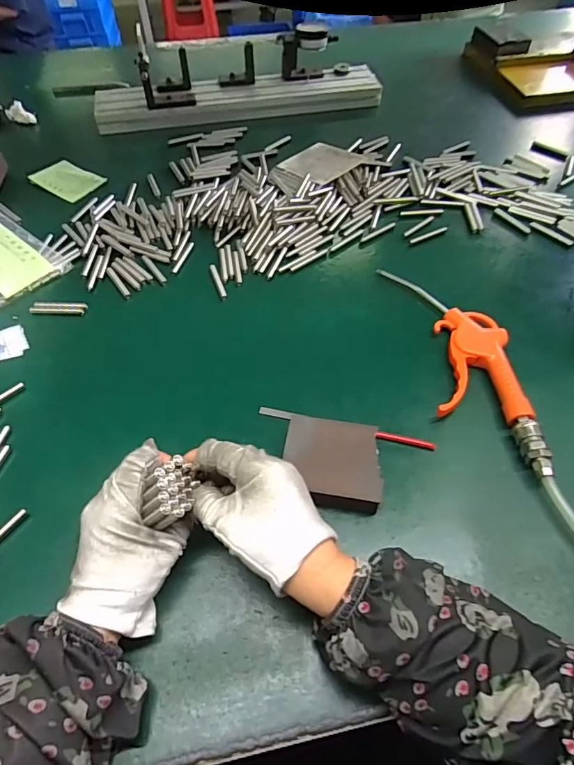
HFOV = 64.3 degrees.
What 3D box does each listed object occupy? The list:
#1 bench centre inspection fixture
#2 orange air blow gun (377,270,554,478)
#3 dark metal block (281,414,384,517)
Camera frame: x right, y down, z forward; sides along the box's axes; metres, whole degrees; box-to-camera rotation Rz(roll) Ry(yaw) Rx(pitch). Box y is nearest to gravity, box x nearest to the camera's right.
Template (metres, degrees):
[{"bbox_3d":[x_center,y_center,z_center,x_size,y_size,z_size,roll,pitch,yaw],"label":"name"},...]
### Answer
[{"bbox_3d":[-0.079,-0.509,0.764,0.485,0.098,0.119,-11,53,-7],"label":"bench centre inspection fixture"},{"bbox_3d":[0.173,-0.028,0.453,0.091,0.026,0.266,-4,53,-2],"label":"orange air blow gun"},{"bbox_3d":[0.039,0.068,0.385,0.080,0.028,0.068,7,53,7],"label":"dark metal block"}]

